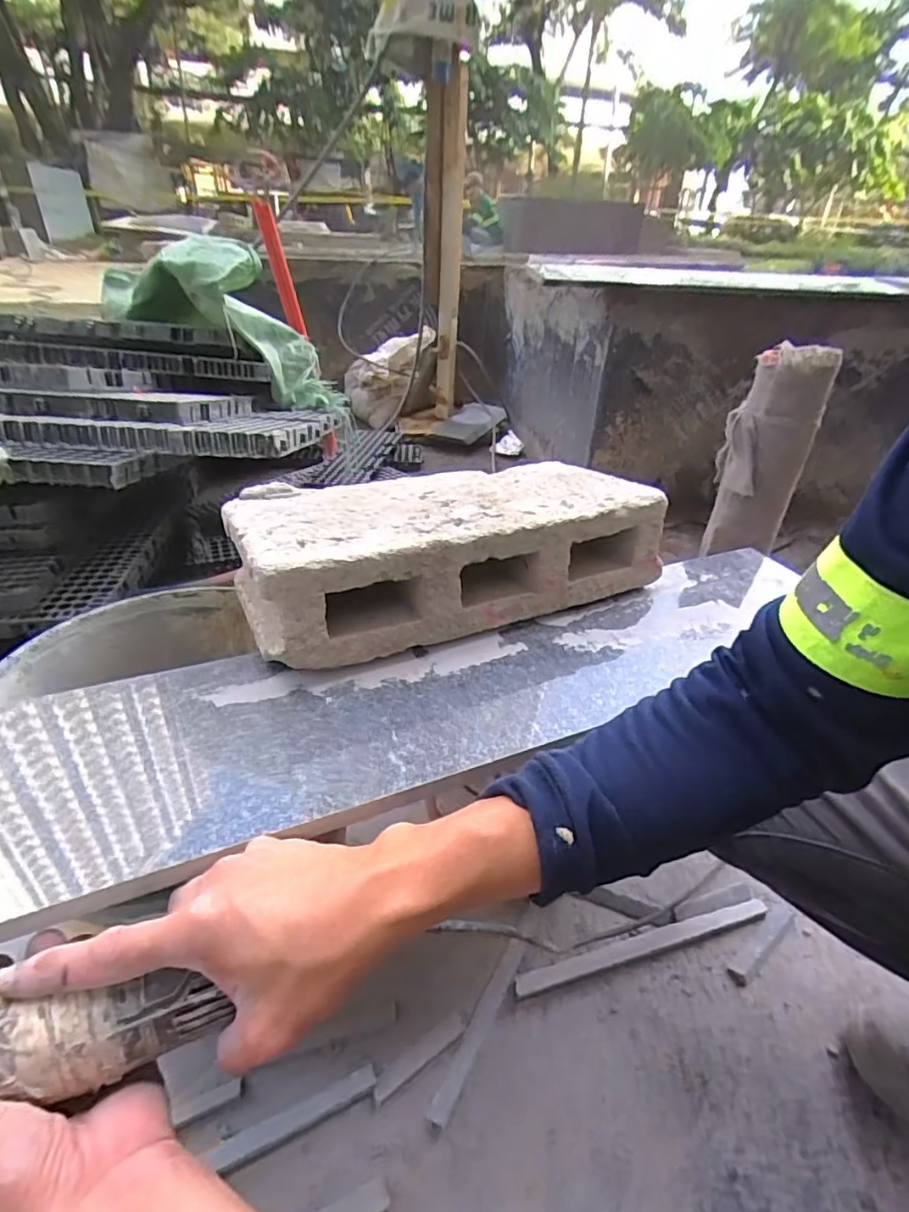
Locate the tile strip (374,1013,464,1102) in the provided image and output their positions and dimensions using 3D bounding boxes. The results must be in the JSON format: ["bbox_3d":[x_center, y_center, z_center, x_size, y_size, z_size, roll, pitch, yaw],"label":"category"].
[{"bbox_3d":[-0.032,0.417,0.533,0.097,0.006,0.017,-20,40,-31],"label":"tile strip"}]

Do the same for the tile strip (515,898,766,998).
[{"bbox_3d":[0.210,0.369,0.626,0.303,0.014,0.020,-8,35,-16],"label":"tile strip"}]

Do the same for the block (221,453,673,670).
[{"bbox_3d":[-0.007,-0.066,0.563,0.381,0.100,0.207,-14,37,-23],"label":"block"}]

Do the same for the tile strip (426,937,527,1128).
[{"bbox_3d":[0.026,0.403,0.559,0.020,0.004,0.174,19,37,23],"label":"tile strip"}]

